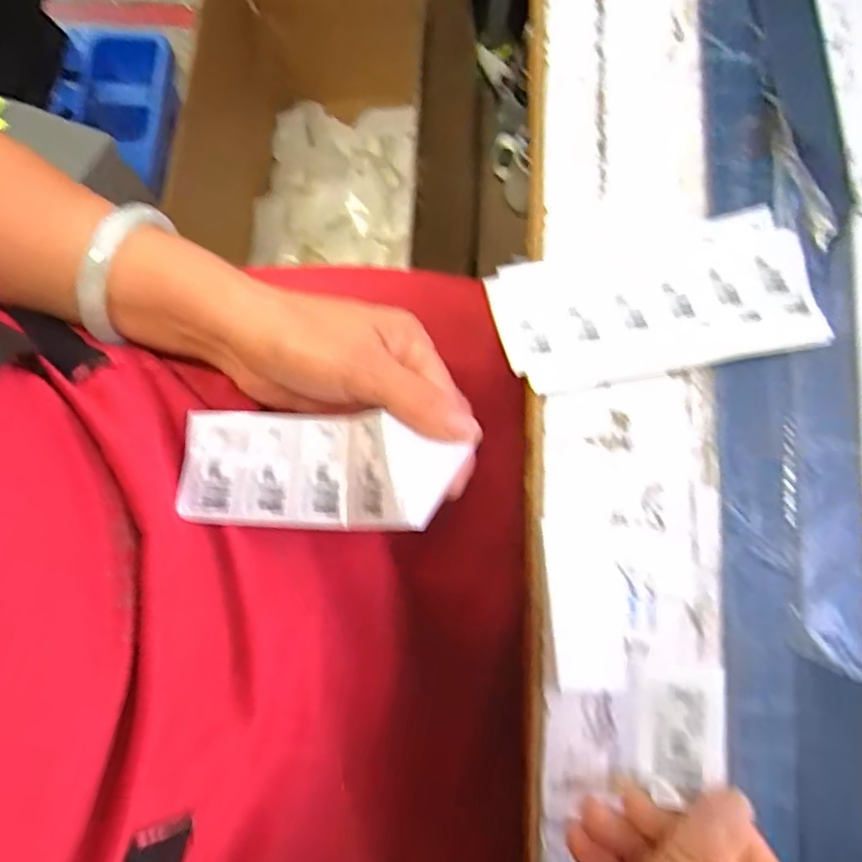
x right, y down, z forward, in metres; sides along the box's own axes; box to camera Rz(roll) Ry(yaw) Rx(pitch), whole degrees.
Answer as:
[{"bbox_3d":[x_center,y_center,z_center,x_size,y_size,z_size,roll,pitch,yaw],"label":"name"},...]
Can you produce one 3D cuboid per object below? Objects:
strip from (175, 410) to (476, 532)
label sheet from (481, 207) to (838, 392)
[{"bbox_3d":[-0.054,0.019,0.290,0.125,0.013,0.051,3,79,8],"label":"strip"},{"bbox_3d":[0.114,-0.064,0.324,0.158,0.014,0.077,-14,79,-3],"label":"label sheet"}]

